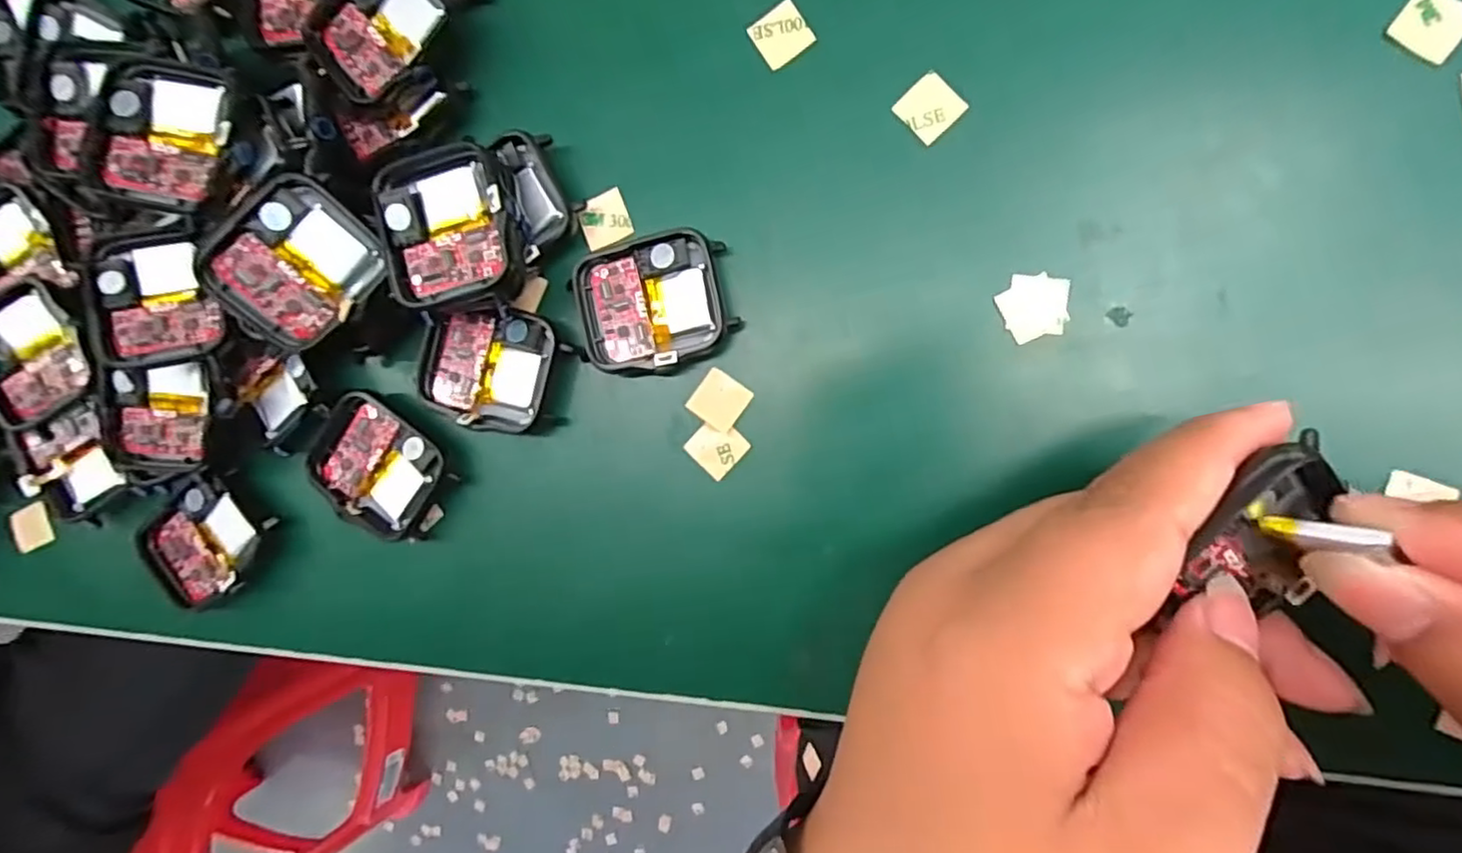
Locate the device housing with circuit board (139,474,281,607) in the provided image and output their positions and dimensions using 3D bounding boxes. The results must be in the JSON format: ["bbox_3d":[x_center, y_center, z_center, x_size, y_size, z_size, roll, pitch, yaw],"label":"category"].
[{"bbox_3d":[-0.176,0.038,0.223,0.037,0.008,0.040,41,96,7],"label":"device housing with circuit board"}]

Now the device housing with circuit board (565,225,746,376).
[{"bbox_3d":[-0.023,-0.036,0.197,0.045,0.008,0.039,-11,89,9],"label":"device housing with circuit board"}]

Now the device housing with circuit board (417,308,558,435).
[{"bbox_3d":[-0.076,-0.018,0.205,0.041,0.006,0.036,7,92,9],"label":"device housing with circuit board"}]

